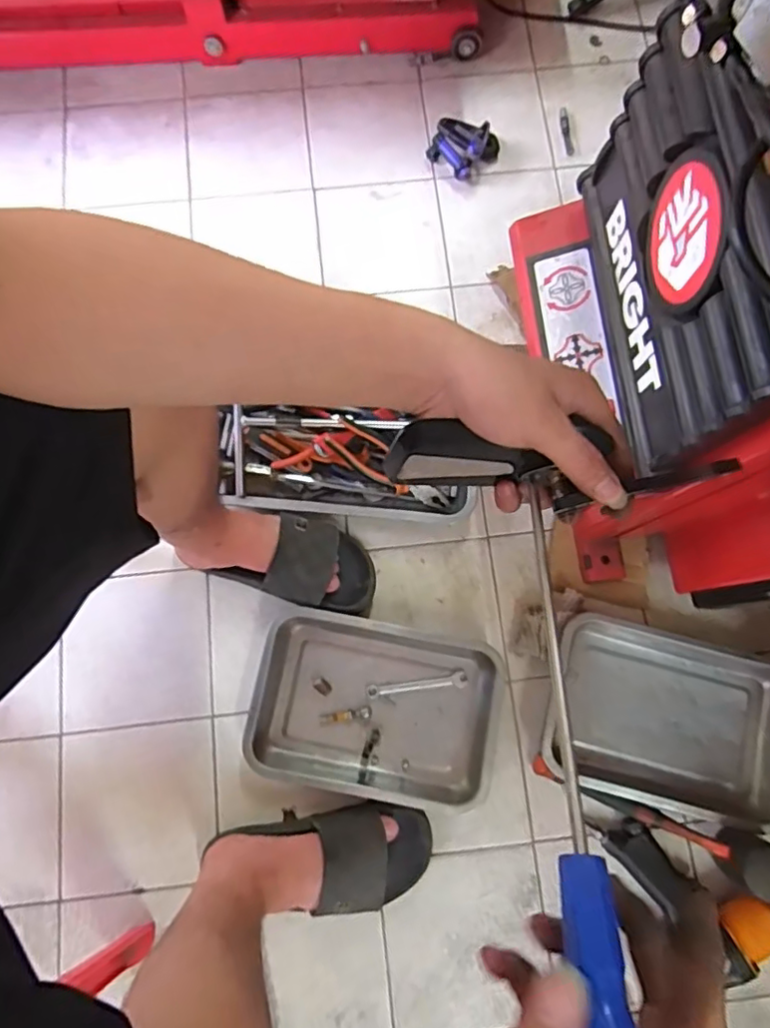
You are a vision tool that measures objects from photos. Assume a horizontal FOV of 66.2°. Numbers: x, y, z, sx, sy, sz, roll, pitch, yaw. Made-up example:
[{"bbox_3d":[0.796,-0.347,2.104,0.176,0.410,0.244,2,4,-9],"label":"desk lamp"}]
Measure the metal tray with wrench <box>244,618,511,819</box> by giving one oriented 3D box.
[{"bbox_3d":[-0.013,0.253,0.773,0.319,0.042,0.209,9,78,2],"label":"metal tray with wrench"}]

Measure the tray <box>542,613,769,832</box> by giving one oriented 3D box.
[{"bbox_3d":[0.376,0.269,0.769,0.309,0.047,0.214,13,78,3],"label":"tray"}]

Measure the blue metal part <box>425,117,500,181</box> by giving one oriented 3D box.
[{"bbox_3d":[0.124,-0.593,0.952,0.106,0.043,0.090,31,79,6],"label":"blue metal part"}]

